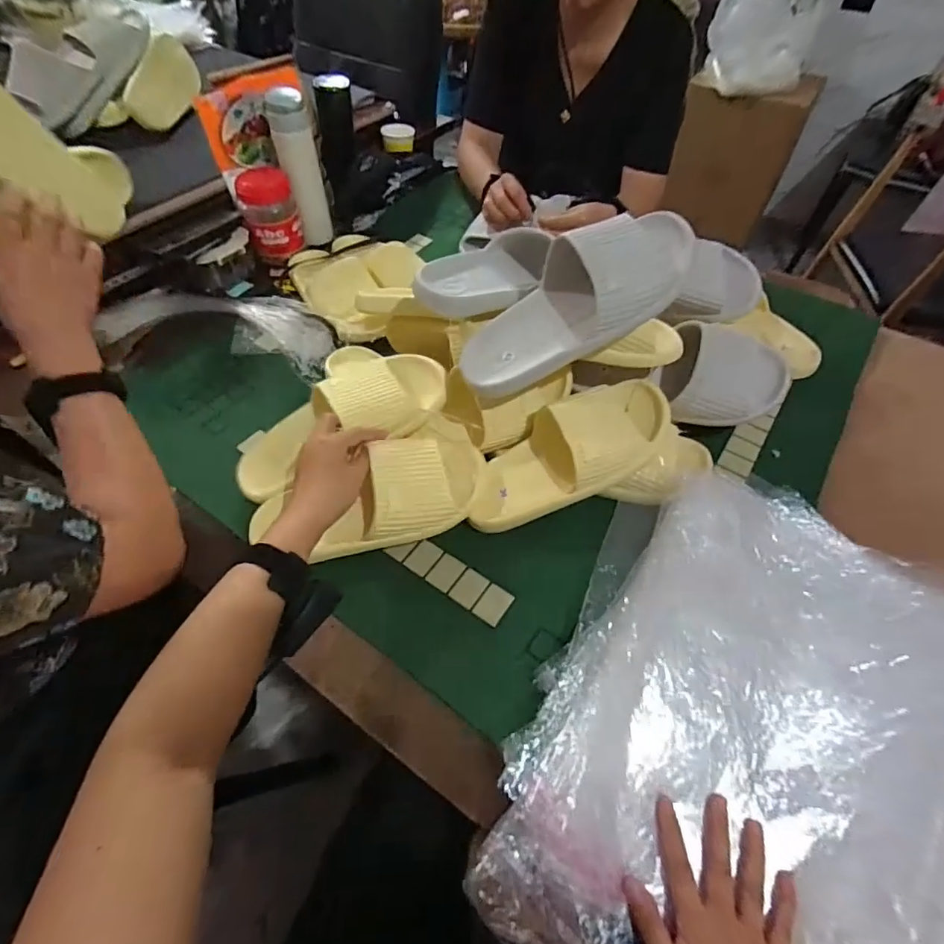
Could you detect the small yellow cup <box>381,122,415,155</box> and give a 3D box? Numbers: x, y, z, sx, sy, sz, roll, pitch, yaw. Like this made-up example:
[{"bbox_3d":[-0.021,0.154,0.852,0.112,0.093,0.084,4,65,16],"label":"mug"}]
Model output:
[{"bbox_3d":[-0.158,-0.715,1.076,0.069,0.034,0.069,1,54,-1],"label":"small yellow cup"}]

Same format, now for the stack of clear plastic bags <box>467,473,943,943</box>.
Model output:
[{"bbox_3d":[0.250,0.218,0.425,0.333,0.075,0.457,32,59,19],"label":"stack of clear plastic bags"}]

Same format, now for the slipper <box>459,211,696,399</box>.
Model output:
[{"bbox_3d":[0.102,-0.173,0.513,0.261,0.077,0.098,-32,56,14],"label":"slipper"}]

